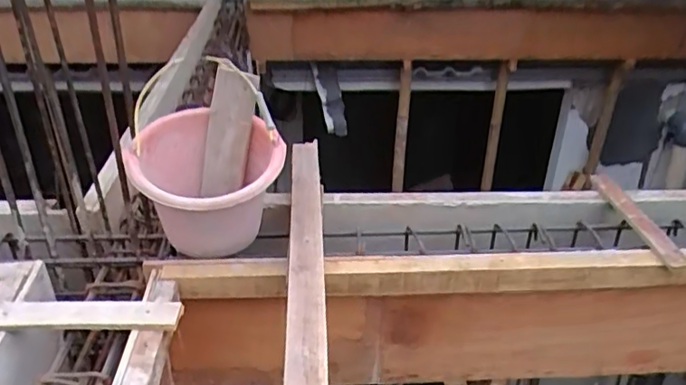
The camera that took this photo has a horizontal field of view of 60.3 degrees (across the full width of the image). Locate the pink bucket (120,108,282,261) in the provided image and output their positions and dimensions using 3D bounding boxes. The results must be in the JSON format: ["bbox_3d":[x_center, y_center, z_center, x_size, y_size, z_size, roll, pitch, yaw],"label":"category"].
[{"bbox_3d":[-0.248,0.003,1.108,0.271,0.226,0.251,1,30,0],"label":"pink bucket"}]

